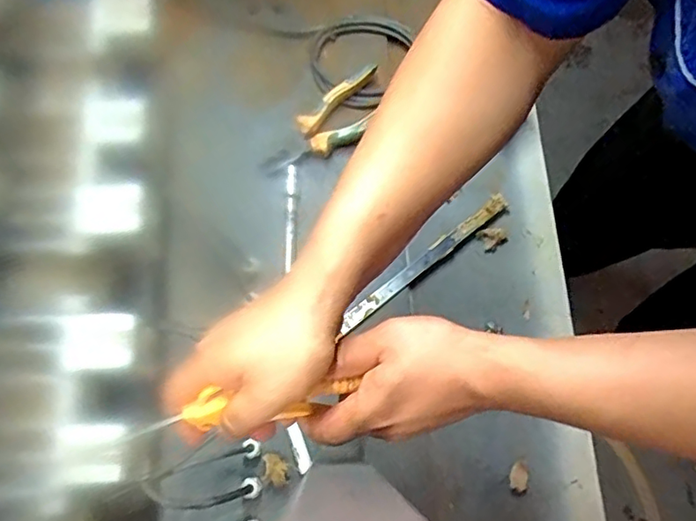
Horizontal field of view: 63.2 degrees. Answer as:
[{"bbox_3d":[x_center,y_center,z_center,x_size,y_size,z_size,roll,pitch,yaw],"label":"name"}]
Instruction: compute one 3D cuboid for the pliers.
[{"bbox_3d":[-0.024,-0.168,0.709,0.194,0.024,0.061,-43,78,-13],"label":"pliers"}]

